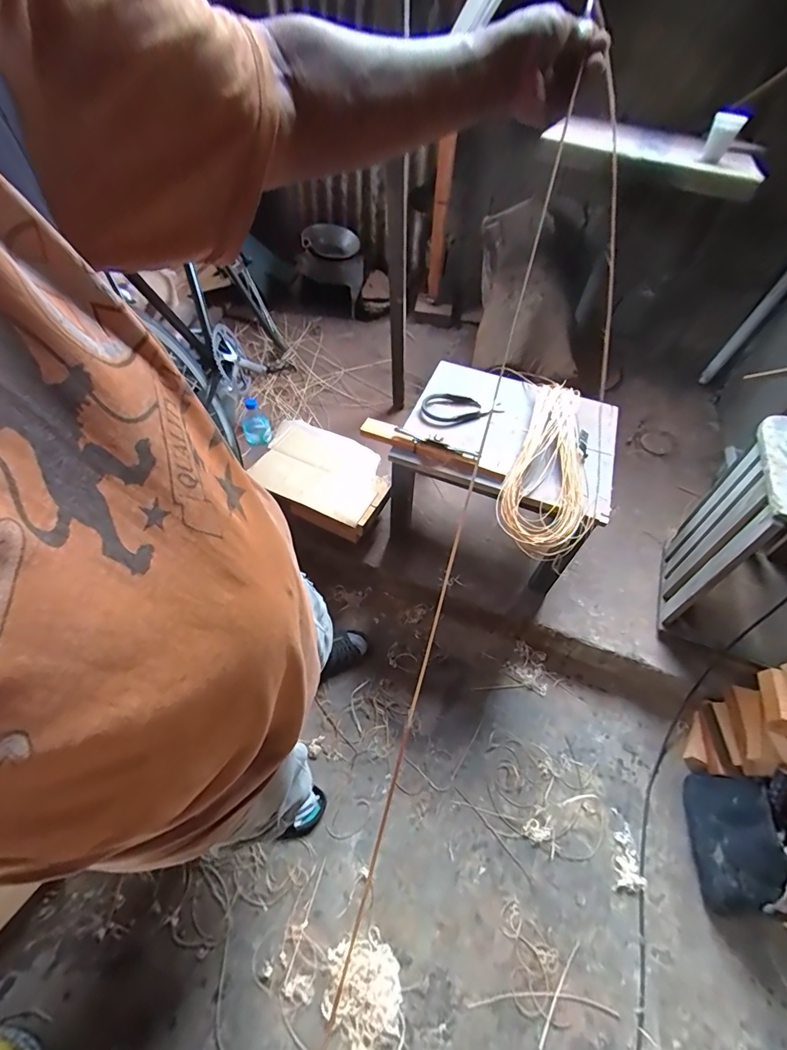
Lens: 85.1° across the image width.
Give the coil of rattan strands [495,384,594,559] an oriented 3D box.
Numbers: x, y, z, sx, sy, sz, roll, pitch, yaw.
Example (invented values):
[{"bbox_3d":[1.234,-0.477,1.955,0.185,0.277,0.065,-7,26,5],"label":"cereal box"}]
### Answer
[{"bbox_3d":[0.394,-0.170,1.013,0.205,0.065,0.570,21,54,12],"label":"coil of rattan strands"}]

